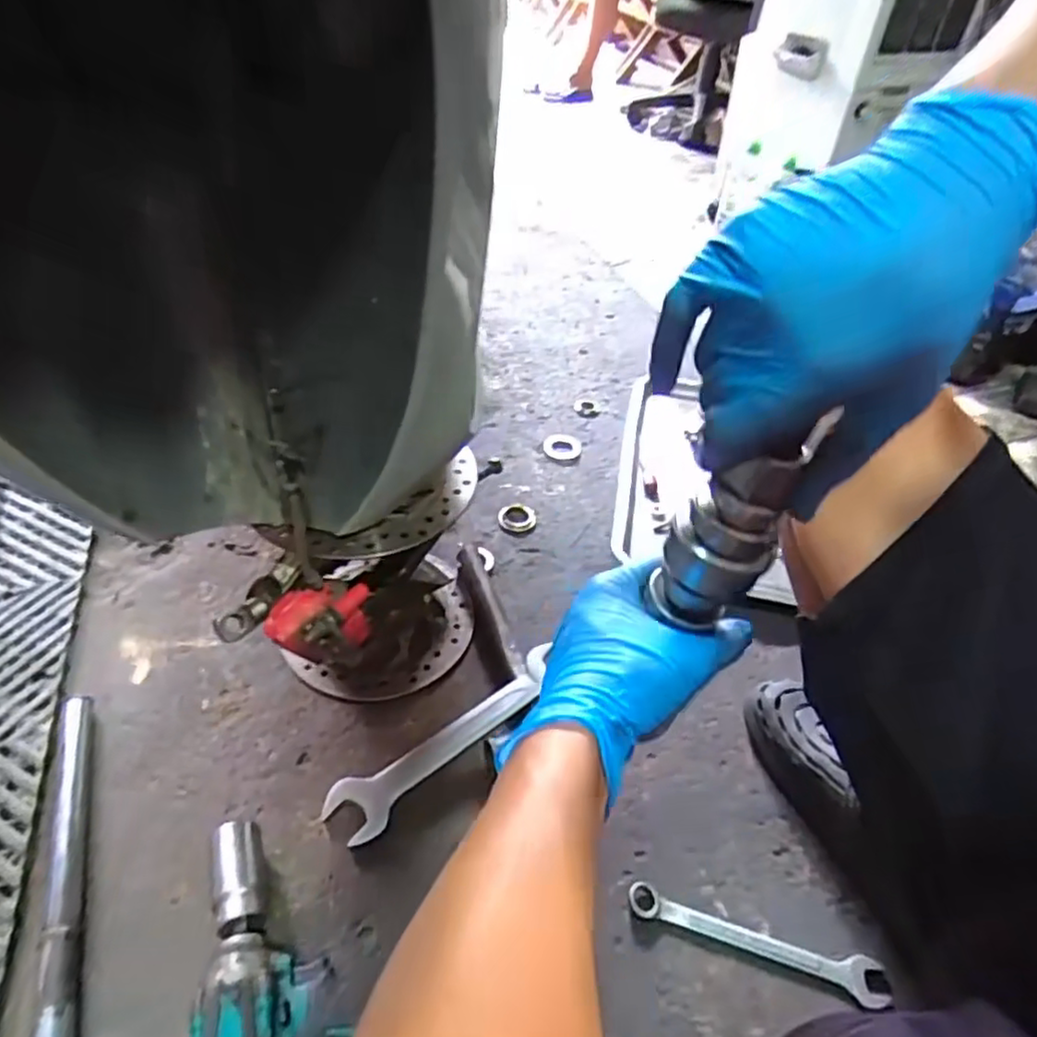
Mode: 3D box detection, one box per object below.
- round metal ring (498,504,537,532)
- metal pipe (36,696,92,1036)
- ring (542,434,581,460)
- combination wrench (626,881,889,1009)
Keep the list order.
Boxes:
[{"bbox_3d":[-0.002,-0.002,0.895,0.049,0.007,0.045,3,42,-3],"label":"round metal ring"},{"bbox_3d":[-0.341,0.321,0.497,0.030,0.023,0.433,-13,45,-20],"label":"metal pipe"},{"bbox_3d":[0.066,-0.110,1.015,0.057,0.010,0.057,3,42,-3],"label":"ring"},{"bbox_3d":[0.194,0.346,0.549,0.204,0.008,0.032,15,43,10],"label":"combination wrench"}]

